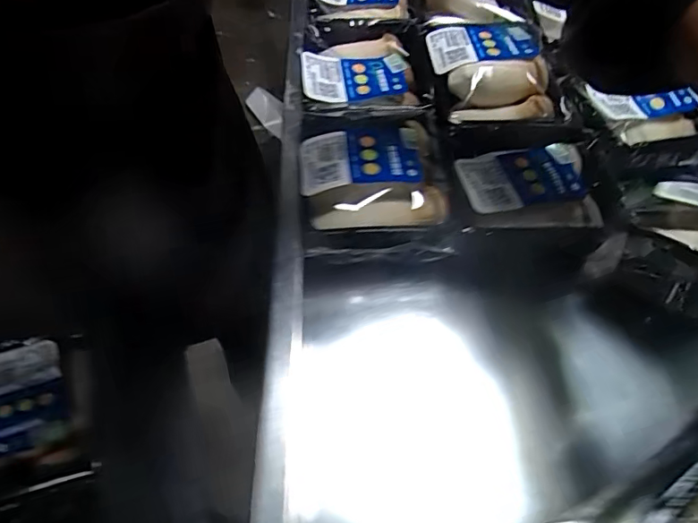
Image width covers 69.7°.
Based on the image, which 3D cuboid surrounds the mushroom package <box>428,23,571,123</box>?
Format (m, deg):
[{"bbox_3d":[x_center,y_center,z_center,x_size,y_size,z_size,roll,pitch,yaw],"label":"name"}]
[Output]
[{"bbox_3d":[0.136,-0.182,0.481,0.111,0.035,0.121,-5,57,-4],"label":"mushroom package"}]

